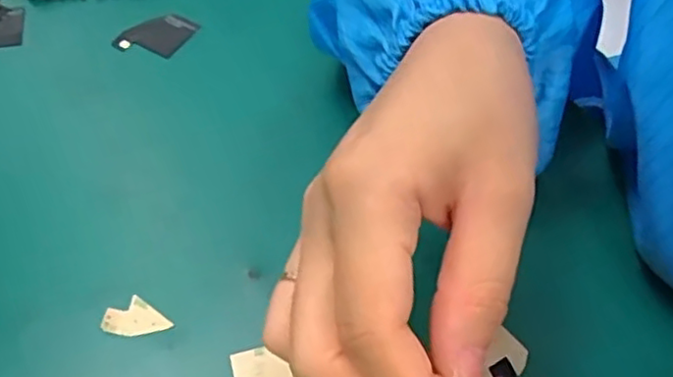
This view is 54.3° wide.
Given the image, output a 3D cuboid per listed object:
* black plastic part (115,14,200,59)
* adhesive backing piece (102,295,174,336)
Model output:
[{"bbox_3d":[-0.096,-0.082,0.348,0.030,0.004,0.037,29,62,17],"label":"black plastic part"},{"bbox_3d":[-0.080,0.051,0.262,0.025,0.004,0.016,-9,59,-13],"label":"adhesive backing piece"}]

